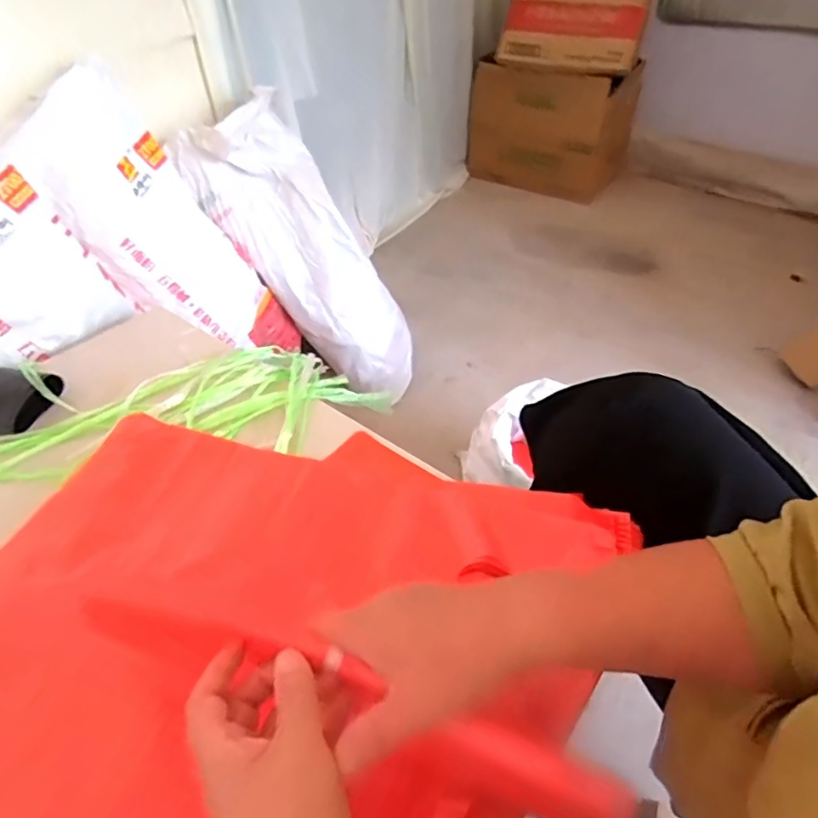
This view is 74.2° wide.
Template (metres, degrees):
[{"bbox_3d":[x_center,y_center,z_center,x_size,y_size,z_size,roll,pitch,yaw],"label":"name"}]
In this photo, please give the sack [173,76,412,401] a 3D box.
[{"bbox_3d":[-0.203,-0.324,1.236,0.186,0.709,0.190,-14,30,41],"label":"sack"}]

